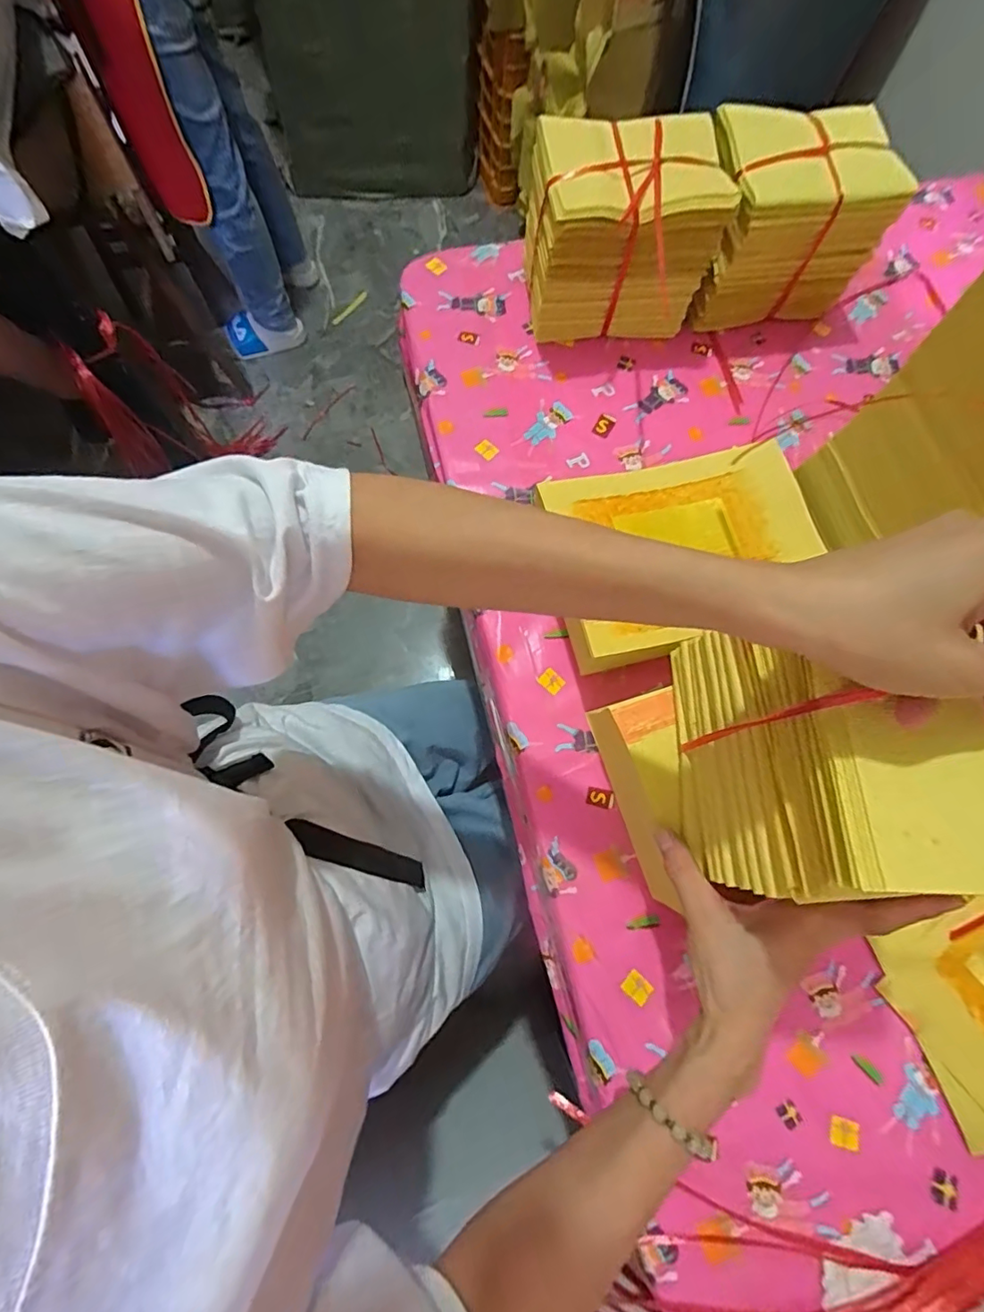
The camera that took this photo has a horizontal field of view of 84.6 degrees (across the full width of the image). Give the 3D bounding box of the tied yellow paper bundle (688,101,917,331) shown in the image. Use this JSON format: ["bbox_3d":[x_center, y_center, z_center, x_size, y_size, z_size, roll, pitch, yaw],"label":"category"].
[{"bbox_3d":[0.298,-0.450,0.566,0.173,0.145,0.114,-9,75,-5],"label":"tied yellow paper bundle"}]

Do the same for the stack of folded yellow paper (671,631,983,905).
[{"bbox_3d":[0.195,0.052,0.306,0.112,0.154,0.149,-1,74,-2],"label":"stack of folded yellow paper"}]

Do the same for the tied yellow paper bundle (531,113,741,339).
[{"bbox_3d":[0.126,-0.417,0.546,0.167,0.144,0.116,-7,74,-4],"label":"tied yellow paper bundle"}]

